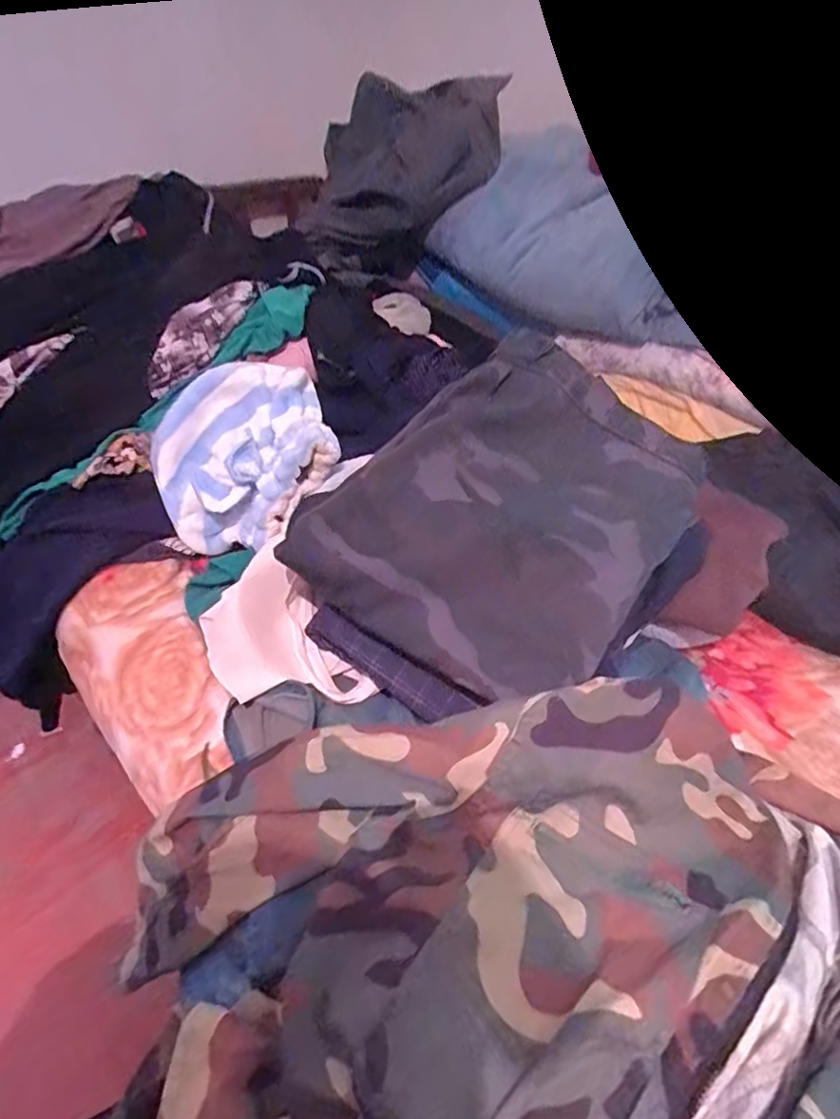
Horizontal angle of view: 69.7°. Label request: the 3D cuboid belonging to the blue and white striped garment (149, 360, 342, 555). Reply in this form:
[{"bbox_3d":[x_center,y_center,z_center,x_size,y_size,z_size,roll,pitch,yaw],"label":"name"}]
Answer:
[{"bbox_3d":[-0.200,-0.107,0.691,0.183,0.150,0.192,-13,44,-21],"label":"blue and white striped garment"}]

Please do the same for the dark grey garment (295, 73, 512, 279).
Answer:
[{"bbox_3d":[-0.030,-0.669,1.067,0.333,0.285,0.128,-15,44,-22],"label":"dark grey garment"}]

